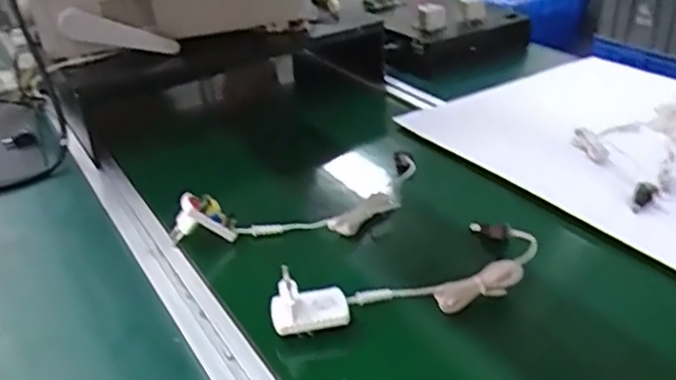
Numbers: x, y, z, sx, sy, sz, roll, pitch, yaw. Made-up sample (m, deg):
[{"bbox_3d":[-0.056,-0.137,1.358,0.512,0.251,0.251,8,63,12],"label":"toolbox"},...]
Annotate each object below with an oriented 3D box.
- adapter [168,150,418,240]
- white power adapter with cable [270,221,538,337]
[{"bbox_3d":[-0.021,0.013,0.672,0.285,0.060,0.096,-20,35,-26],"label":"adapter"},{"bbox_3d":[0.071,0.073,0.550,0.254,0.048,0.091,-22,35,-28],"label":"white power adapter with cable"}]

